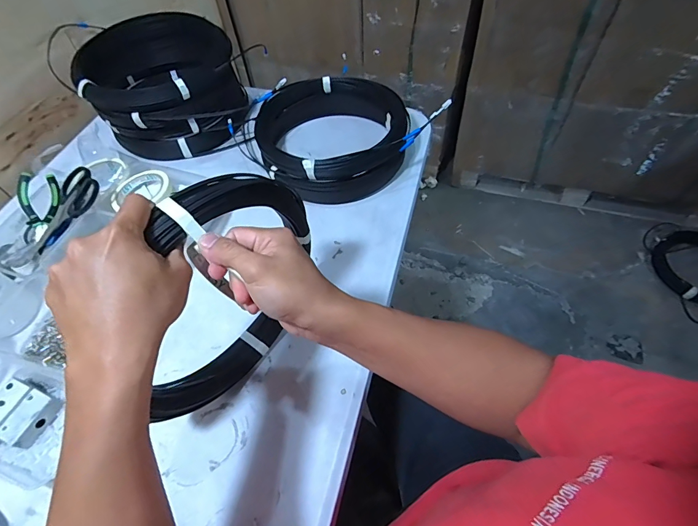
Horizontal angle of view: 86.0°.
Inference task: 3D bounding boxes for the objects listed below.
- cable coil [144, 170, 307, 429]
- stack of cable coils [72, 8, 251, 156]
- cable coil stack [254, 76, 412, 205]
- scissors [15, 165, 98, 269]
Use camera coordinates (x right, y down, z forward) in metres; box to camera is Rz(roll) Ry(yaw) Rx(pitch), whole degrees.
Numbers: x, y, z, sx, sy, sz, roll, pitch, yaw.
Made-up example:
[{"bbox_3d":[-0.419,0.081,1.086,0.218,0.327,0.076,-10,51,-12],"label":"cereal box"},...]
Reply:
[{"bbox_3d":[-0.140,0.034,0.431,0.047,0.282,0.266,27,61,20],"label":"cable coil"},{"bbox_3d":[-0.372,-0.360,0.764,0.294,0.155,0.268,-19,57,-10],"label":"stack of cable coils"},{"bbox_3d":[-0.029,-0.244,0.726,0.285,0.098,0.273,5,56,7],"label":"cable coil stack"},{"bbox_3d":[-0.475,-0.074,0.611,0.187,0.022,0.068,-47,61,7],"label":"scissors"}]

